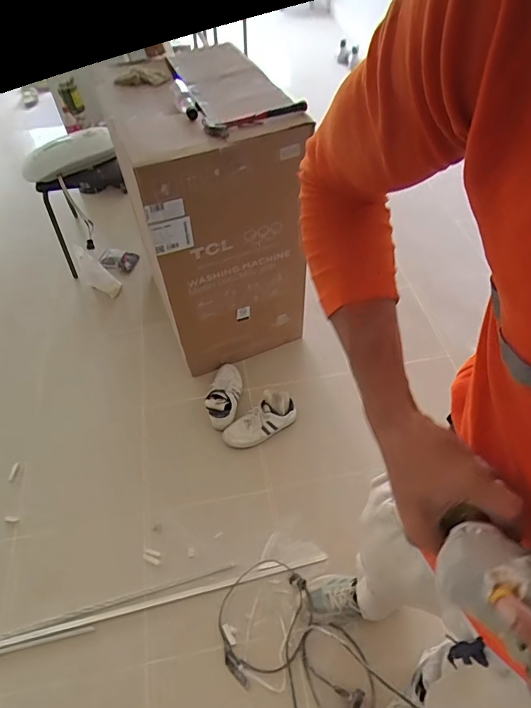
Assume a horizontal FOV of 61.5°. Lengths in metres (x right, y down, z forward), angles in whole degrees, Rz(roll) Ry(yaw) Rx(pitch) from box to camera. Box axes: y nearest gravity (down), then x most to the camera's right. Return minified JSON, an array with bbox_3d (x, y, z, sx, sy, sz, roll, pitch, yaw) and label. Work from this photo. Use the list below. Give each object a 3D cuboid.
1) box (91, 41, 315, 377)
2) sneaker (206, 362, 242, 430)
[{"bbox_3d":[-0.187,-0.473,1.692,0.522,0.946,0.603,-19,56,-12],"label":"box"},{"bbox_3d":[-0.158,0.148,1.766,0.119,0.101,0.309,2,38,5],"label":"sneaker"}]

